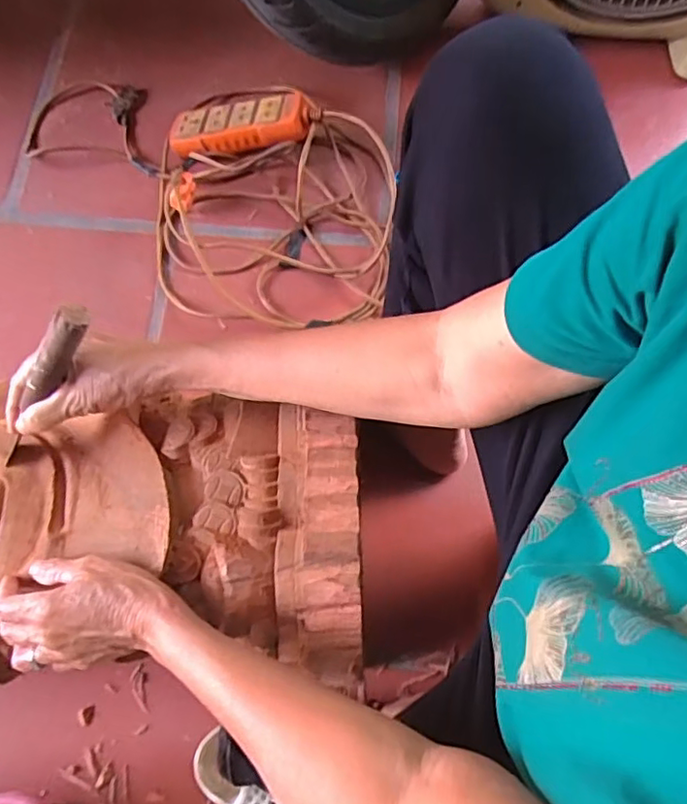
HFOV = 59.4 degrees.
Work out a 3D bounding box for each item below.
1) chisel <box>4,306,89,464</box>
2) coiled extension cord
[{"bbox_3d":[-0.230,-0.007,0.462,0.023,0.177,0.022,-17,66,-47],"label":"chisel"},{"bbox_3d":[-0.199,-0.301,0.796,0.497,0.092,0.376,6,70,2],"label":"coiled extension cord"}]

